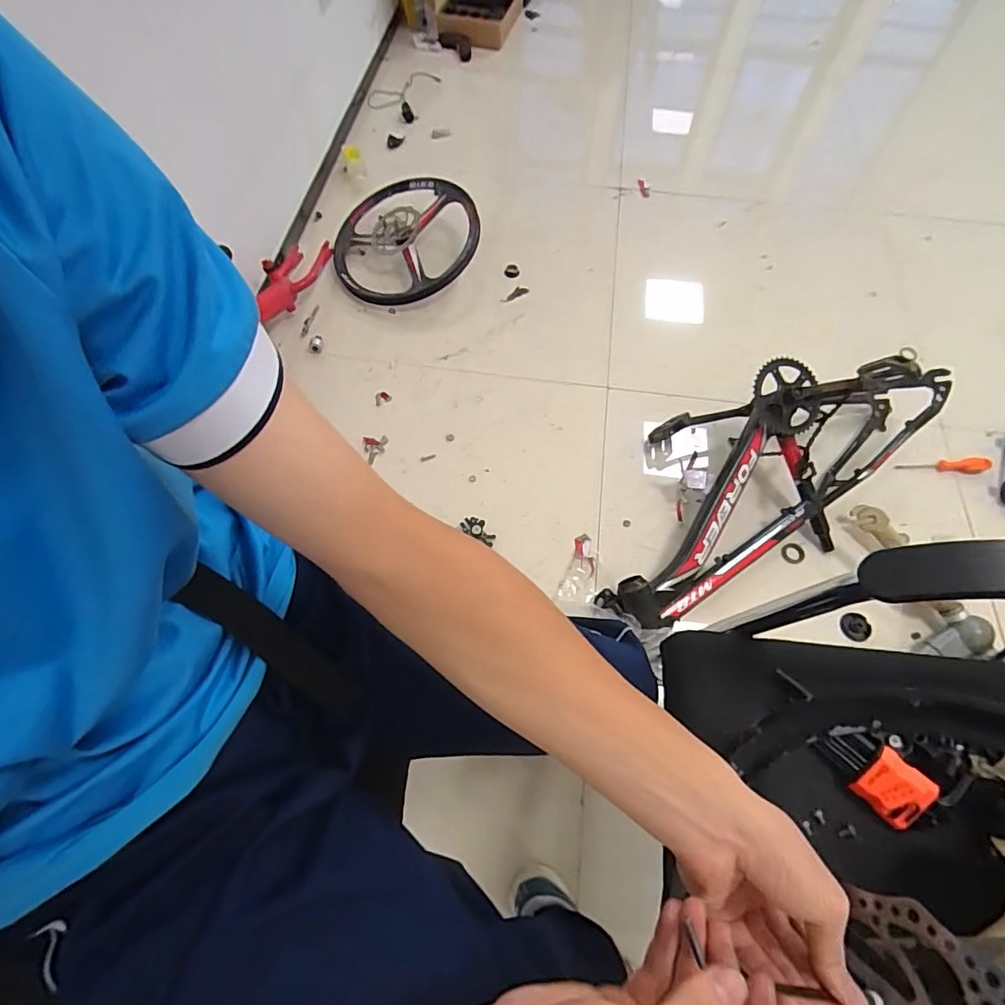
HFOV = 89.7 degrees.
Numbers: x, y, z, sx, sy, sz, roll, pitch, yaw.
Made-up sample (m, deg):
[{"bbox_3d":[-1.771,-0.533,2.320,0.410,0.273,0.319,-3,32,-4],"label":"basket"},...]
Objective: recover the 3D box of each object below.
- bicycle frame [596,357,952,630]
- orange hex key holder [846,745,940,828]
[{"bbox_3d":[0.579,-0.105,1.052,0.861,0.250,0.384,-22,66,-11],"label":"bicycle frame"},{"bbox_3d":[0.371,0.270,0.479,0.052,0.028,0.054,-39,70,-17],"label":"orange hex key holder"}]

